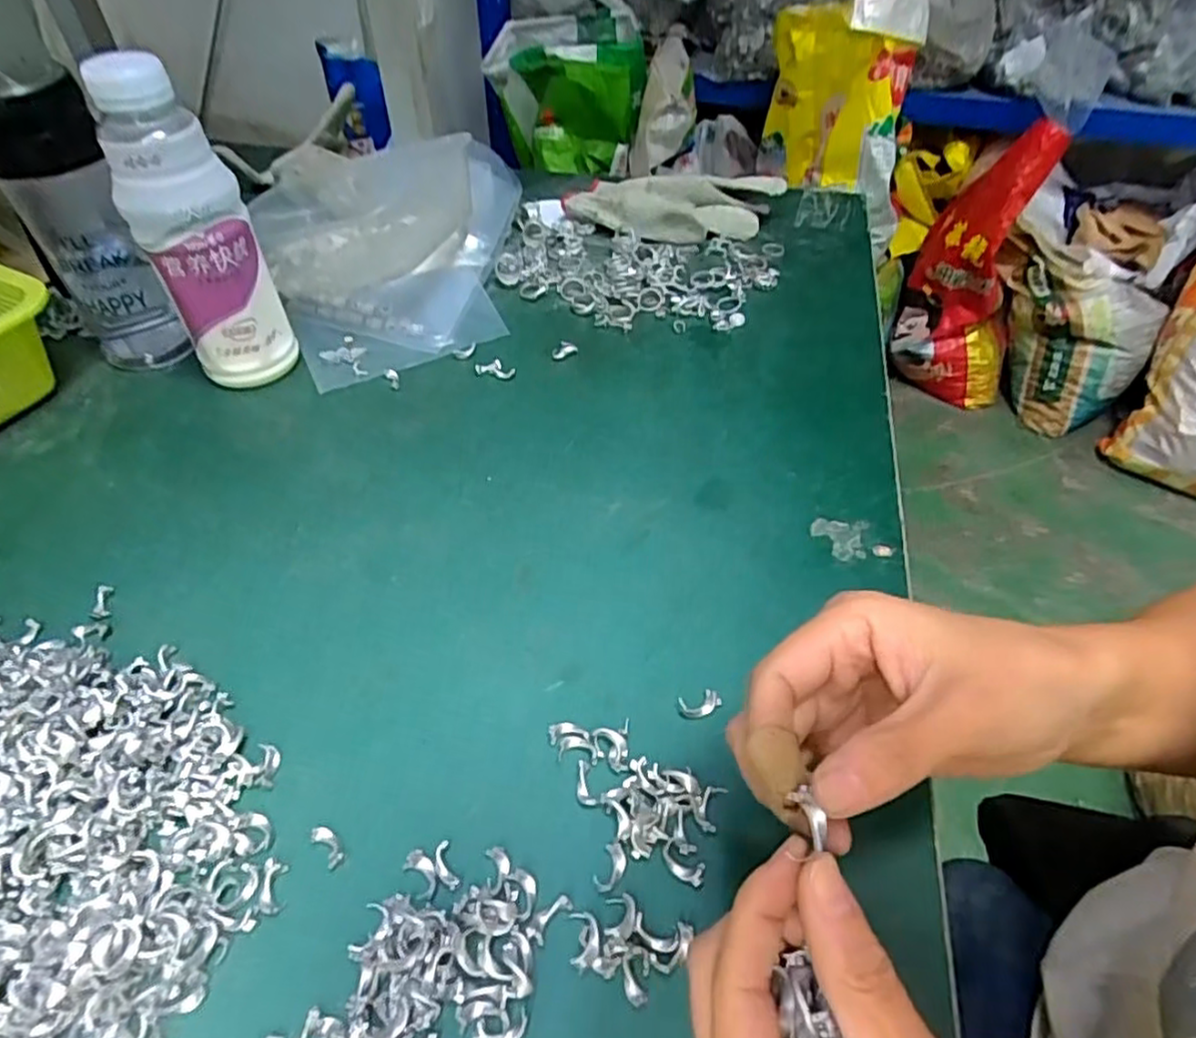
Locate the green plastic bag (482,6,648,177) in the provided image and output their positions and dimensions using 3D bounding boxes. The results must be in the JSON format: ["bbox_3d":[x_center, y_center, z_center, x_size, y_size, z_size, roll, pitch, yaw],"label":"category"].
[{"bbox_3d":[-0.075,-0.957,1.563,0.348,0.279,0.320,2,48,1],"label":"green plastic bag"}]

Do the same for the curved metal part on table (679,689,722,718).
[{"bbox_3d":[0.049,0.088,0.325,0.020,0.004,0.011,-15,50,-14],"label":"curved metal part on table"}]

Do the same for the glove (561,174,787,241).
[{"bbox_3d":[0.071,-0.298,0.643,0.206,0.039,0.075,5,48,4],"label":"glove"}]

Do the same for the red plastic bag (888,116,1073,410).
[{"bbox_3d":[0.846,-0.523,1.521,0.283,0.580,0.132,27,52,20],"label":"red plastic bag"}]

